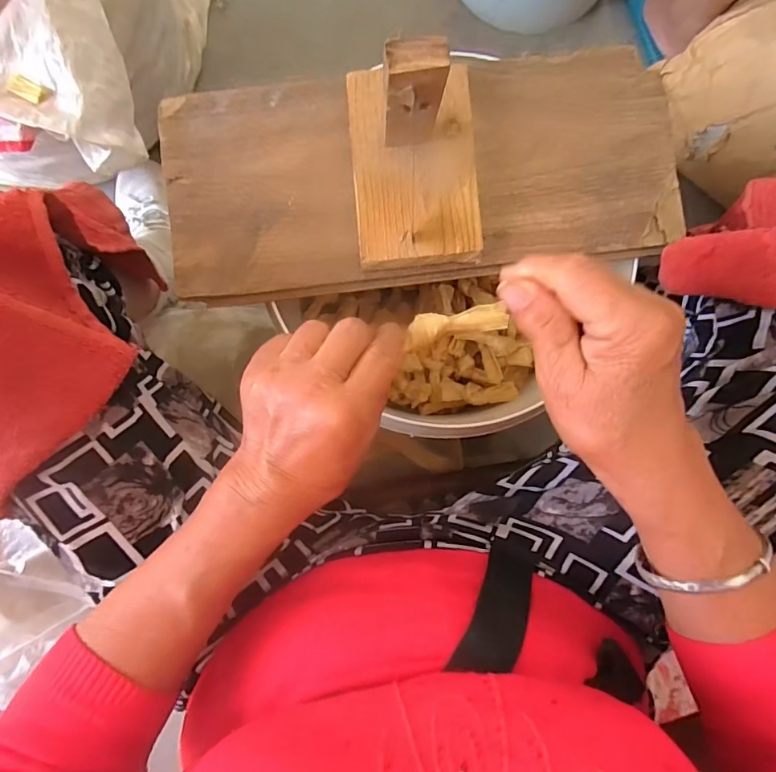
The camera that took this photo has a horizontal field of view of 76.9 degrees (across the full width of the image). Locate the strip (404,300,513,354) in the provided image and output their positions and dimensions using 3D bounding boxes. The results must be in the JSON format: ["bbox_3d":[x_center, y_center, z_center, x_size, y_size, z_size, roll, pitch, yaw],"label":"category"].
[{"bbox_3d":[0.042,-0.038,0.301,0.065,0.007,0.020,-15,87,-8],"label":"strip"}]

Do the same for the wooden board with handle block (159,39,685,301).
[{"bbox_3d":[0.023,-0.169,0.318,0.377,0.126,0.158,-6,87,-1],"label":"wooden board with handle block"}]

